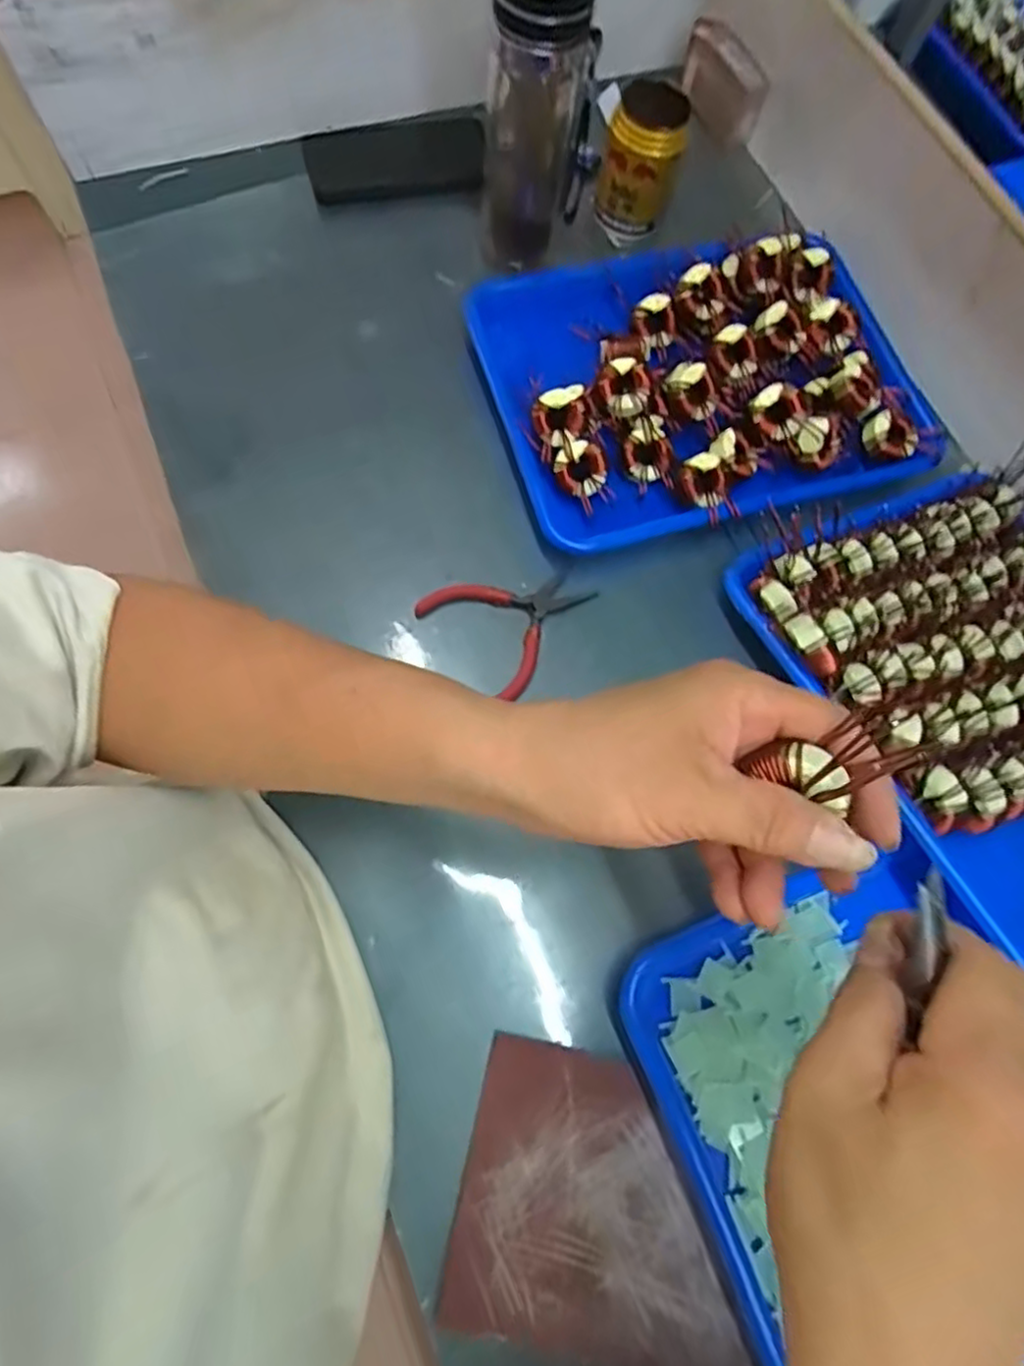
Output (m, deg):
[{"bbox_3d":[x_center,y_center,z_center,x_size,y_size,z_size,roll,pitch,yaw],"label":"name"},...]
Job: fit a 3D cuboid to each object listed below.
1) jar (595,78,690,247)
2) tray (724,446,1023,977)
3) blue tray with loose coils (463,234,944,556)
[{"bbox_3d":[0.107,-0.432,0.573,0.062,0.088,0.053,8,71,-2],"label":"jar"},{"bbox_3d":[0.319,0.014,0.440,0.251,0.054,0.321,-21,74,-11],"label":"tray"},{"bbox_3d":[0.144,-0.240,0.527,0.321,0.036,0.251,-15,73,-9],"label":"blue tray with loose coils"}]

